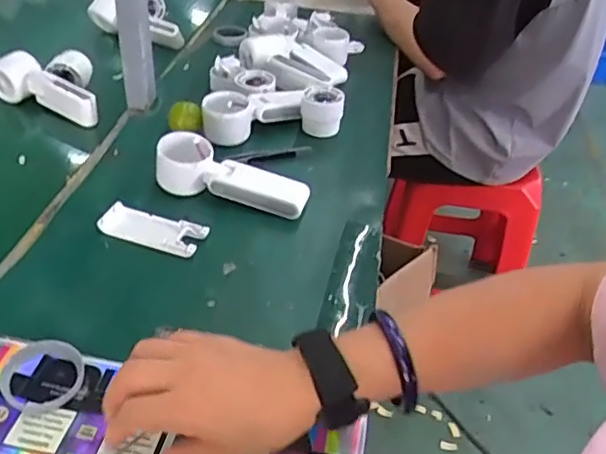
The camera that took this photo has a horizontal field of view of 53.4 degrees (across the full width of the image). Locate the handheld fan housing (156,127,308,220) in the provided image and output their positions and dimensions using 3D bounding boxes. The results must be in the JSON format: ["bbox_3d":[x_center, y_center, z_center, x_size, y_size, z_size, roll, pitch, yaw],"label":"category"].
[{"bbox_3d":[-0.074,-0.057,0.649,0.164,0.055,0.048,12,39,10],"label":"handheld fan housing"}]

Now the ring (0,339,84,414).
[{"bbox_3d":[-0.200,0.113,0.463,0.057,0.014,0.057,3,39,-2],"label":"ring"}]

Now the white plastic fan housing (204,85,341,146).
[{"bbox_3d":[-0.039,-0.148,0.770,0.176,0.048,0.070,-6,40,-12],"label":"white plastic fan housing"}]

